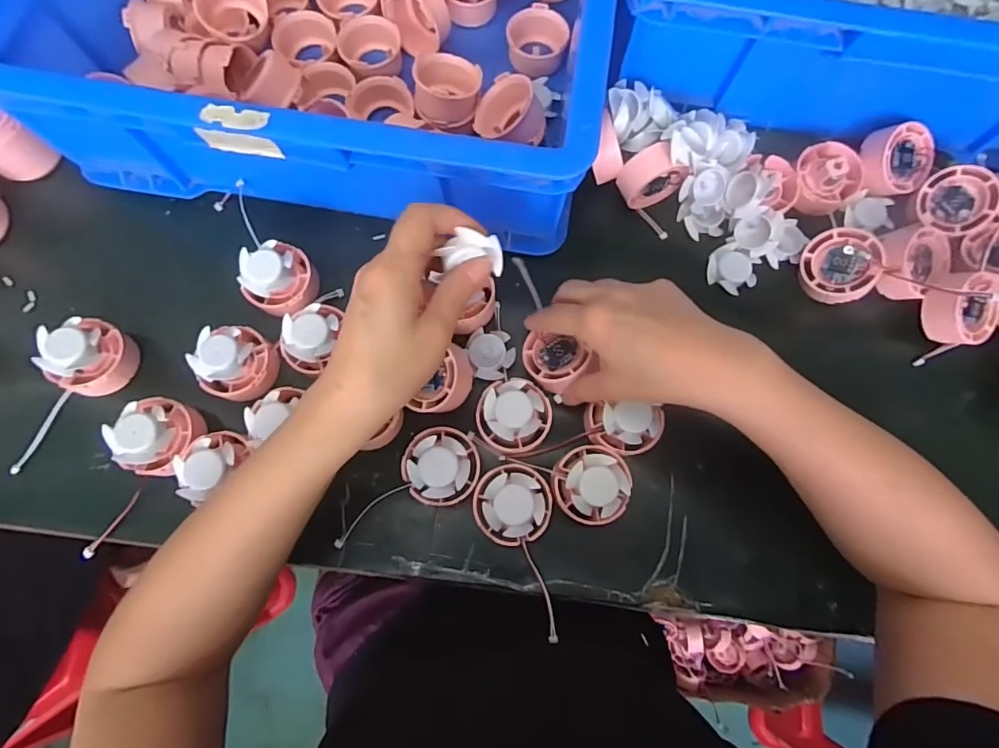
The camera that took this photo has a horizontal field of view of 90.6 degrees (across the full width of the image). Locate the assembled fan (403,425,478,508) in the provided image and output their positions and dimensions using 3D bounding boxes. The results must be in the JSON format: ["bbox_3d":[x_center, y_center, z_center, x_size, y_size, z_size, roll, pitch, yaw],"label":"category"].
[{"bbox_3d":[-0.040,0.066,0.352,0.050,0.038,0.052,-1,78,-1],"label":"assembled fan"}]

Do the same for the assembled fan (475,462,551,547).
[{"bbox_3d":[0.009,0.092,0.347,0.054,0.041,0.055,-2,78,-1],"label":"assembled fan"}]

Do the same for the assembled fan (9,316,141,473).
[{"bbox_3d":[-0.319,0.019,0.368,0.047,0.053,0.122,20,78,3],"label":"assembled fan"}]

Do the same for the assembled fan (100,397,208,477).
[{"bbox_3d":[-0.247,0.047,0.359,0.048,0.043,0.055,31,79,6],"label":"assembled fan"}]

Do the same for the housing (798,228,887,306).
[{"bbox_3d":[0.270,-0.086,0.393,0.054,0.018,0.056,-9,85,30],"label":"housing"}]

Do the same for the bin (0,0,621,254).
[{"bbox_3d":[-0.105,-0.379,0.405,0.406,0.116,0.512,11,78,1],"label":"bin"}]

